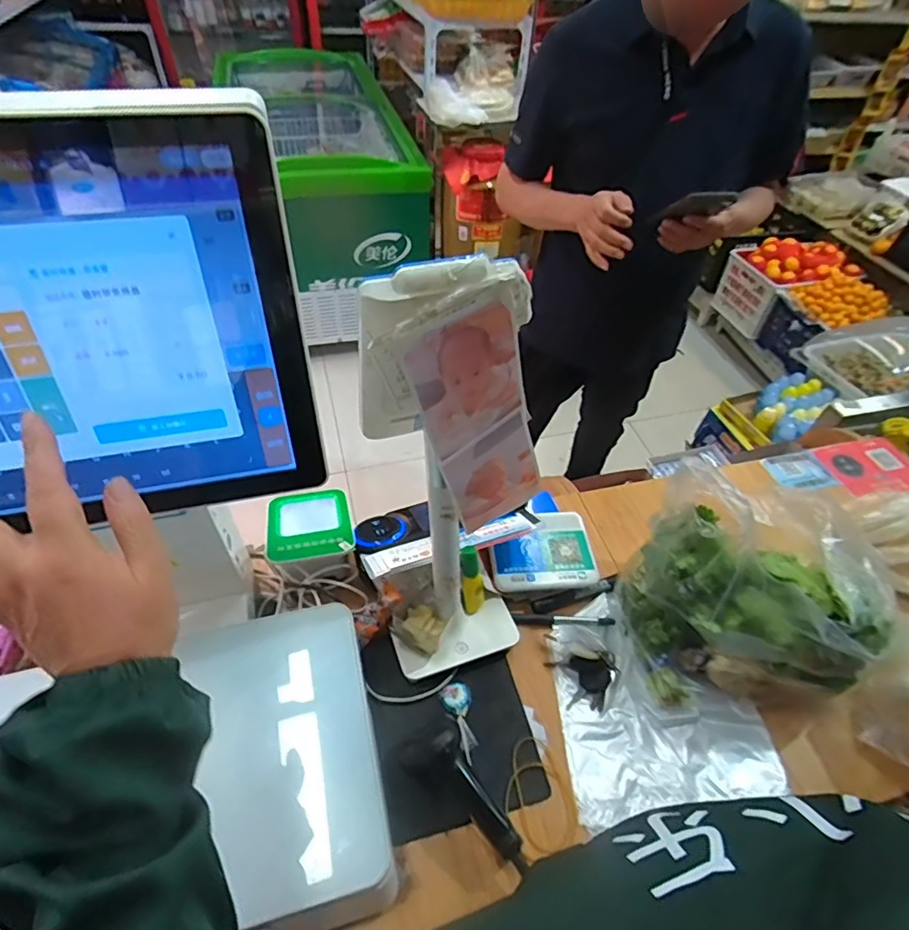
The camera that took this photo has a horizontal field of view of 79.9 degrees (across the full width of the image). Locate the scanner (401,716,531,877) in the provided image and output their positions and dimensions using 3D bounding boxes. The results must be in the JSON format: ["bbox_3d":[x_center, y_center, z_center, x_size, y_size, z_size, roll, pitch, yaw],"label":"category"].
[{"bbox_3d":[0.022,0.321,0.540,0.148,0.074,0.060,35,55,25],"label":"scanner"}]

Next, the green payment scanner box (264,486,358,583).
[{"bbox_3d":[-0.185,0.089,0.717,0.100,0.083,0.123,-7,49,-10],"label":"green payment scanner box"}]

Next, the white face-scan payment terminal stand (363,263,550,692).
[{"bbox_3d":[0.011,0.029,0.549,0.182,0.444,0.167,-13,50,-15],"label":"white face-scan payment terminal stand"}]

